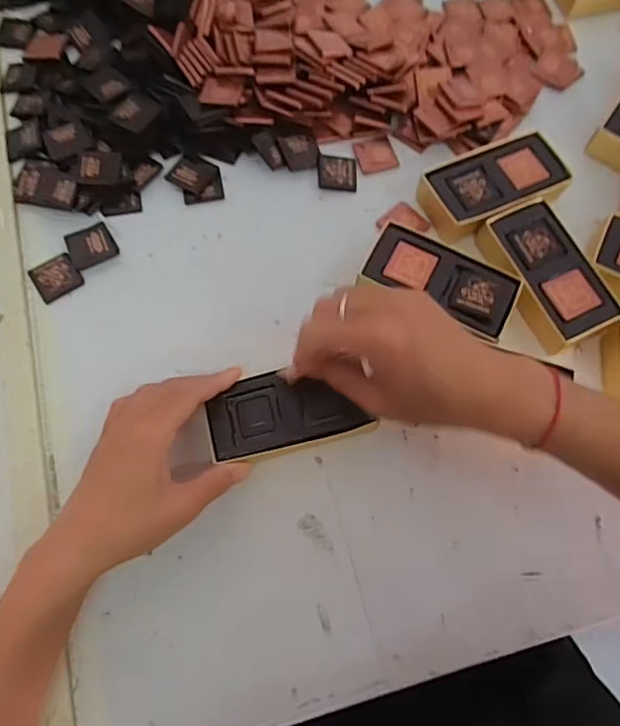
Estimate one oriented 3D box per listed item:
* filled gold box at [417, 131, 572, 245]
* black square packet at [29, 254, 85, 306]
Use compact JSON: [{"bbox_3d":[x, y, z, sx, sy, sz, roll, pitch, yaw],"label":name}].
[{"bbox_3d":[0.152,-0.147,0.453,0.118,0.029,0.063,-25,73,-9],"label":"filled gold box"},{"bbox_3d":[-0.200,-0.067,0.430,0.034,0.004,0.034,-34,75,-11],"label":"black square packet"}]

